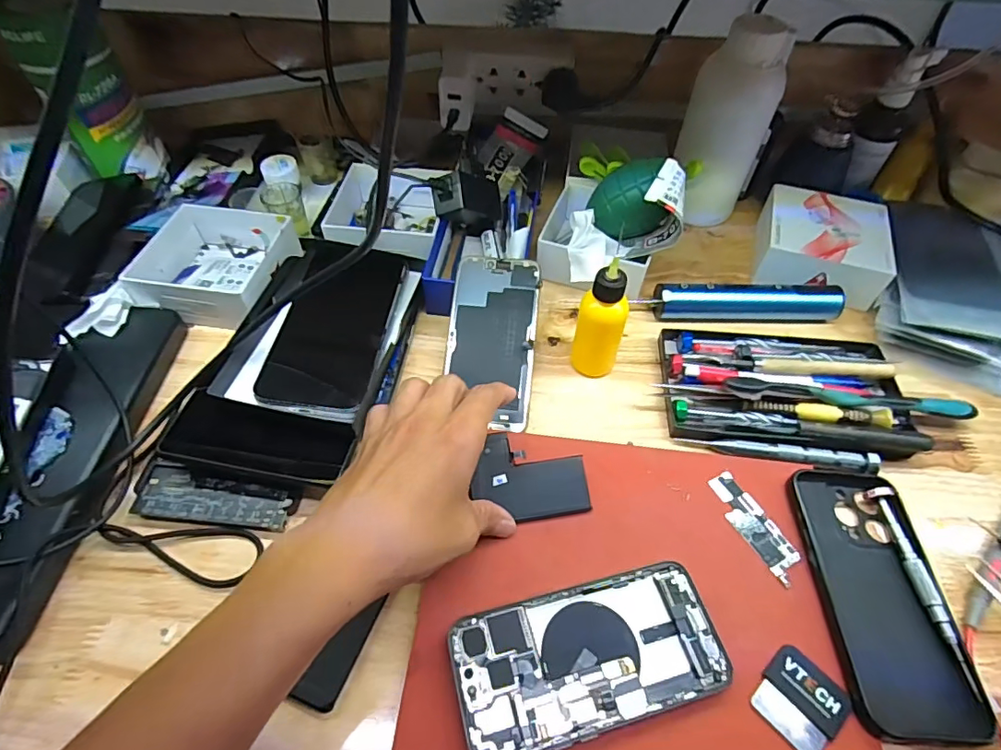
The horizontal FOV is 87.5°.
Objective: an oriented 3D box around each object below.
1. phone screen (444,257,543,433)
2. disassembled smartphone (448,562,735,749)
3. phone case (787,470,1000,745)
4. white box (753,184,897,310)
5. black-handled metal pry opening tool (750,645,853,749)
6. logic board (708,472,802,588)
[{"bbox_3d":[-0.007,-0.027,0.402,0.066,0.005,0.137,4,74,5],"label":"phone screen"},{"bbox_3d":[0.048,0.152,0.284,0.142,0.012,0.068,-12,54,-10],"label":"disassembled smartphone"},{"bbox_3d":[0.225,0.125,0.309,0.075,0.012,0.148,2,53,1],"label":"phone case"},{"bbox_3d":[0.291,-0.120,0.480,0.104,0.044,0.104,17,54,11],"label":"white box"},{"bbox_3d":[0.159,0.173,0.276,0.044,0.004,0.040,-38,62,-26],"label":"black-handled metal pry opening tool"},{"bbox_3d":[0.163,0.096,0.336,0.025,0.004,0.072,-21,56,-16],"label":"logic board"}]

